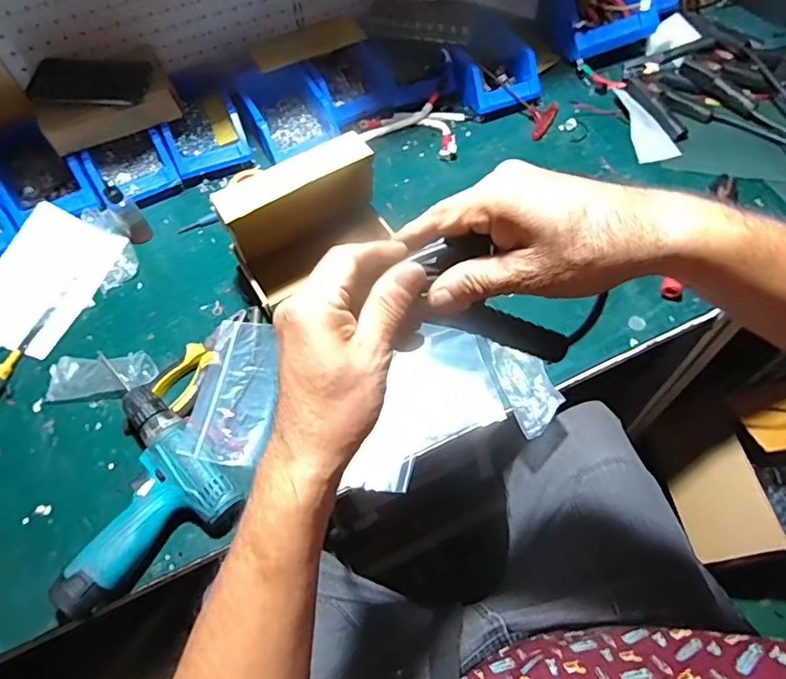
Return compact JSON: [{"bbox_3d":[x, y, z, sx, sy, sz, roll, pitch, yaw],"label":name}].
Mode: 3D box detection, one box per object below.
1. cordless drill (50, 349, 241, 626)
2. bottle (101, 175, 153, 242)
[{"bbox_3d":[-0.305,0.157,0.595,0.190,0.059,0.244,-40,66,-19],"label":"cordless drill"},{"bbox_3d":[-0.377,-0.182,0.763,0.032,0.106,0.036,-35,64,-17],"label":"bottle"}]

